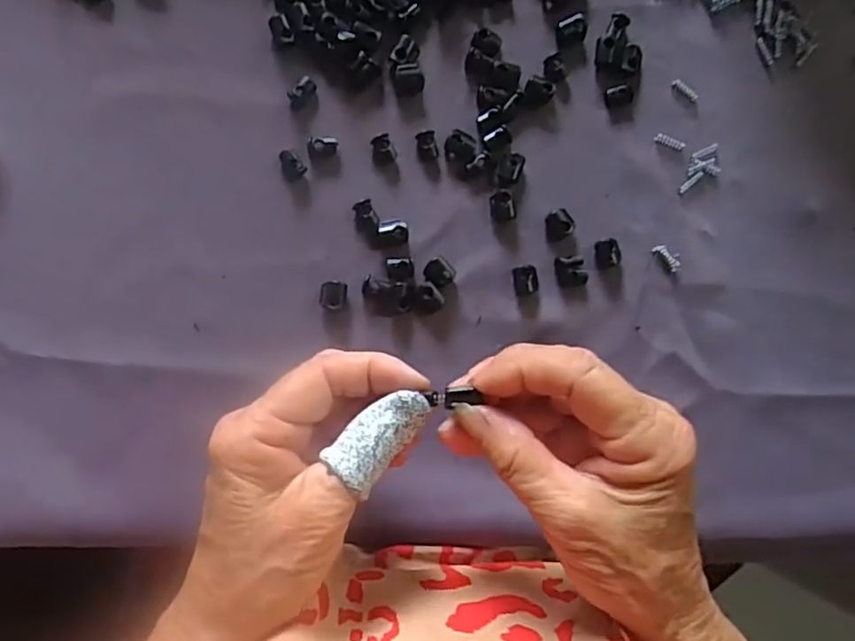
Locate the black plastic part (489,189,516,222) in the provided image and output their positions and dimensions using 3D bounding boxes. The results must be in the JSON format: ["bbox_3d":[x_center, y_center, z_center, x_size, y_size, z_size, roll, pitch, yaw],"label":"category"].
[{"bbox_3d":[0.039,-0.059,0.316,0.013,0.006,0.016,-9,93,-8],"label":"black plastic part"}]

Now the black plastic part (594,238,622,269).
[{"bbox_3d":[0.095,-0.035,0.325,0.014,0.004,0.015,-10,93,-8],"label":"black plastic part"}]

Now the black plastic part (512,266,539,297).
[{"bbox_3d":[0.051,-0.021,0.319,0.013,0.005,0.015,-14,93,-8],"label":"black plastic part"}]

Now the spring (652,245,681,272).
[{"bbox_3d":[0.128,-0.034,0.330,0.006,0.004,0.017,-44,97,-5],"label":"spring"}]

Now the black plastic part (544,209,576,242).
[{"bbox_3d":[0.068,-0.049,0.320,0.016,0.004,0.015,0,91,-8],"label":"black plastic part"}]

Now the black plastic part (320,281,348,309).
[{"bbox_3d":[-0.046,-0.013,0.306,0.013,0.007,0.013,10,90,-8],"label":"black plastic part"}]

